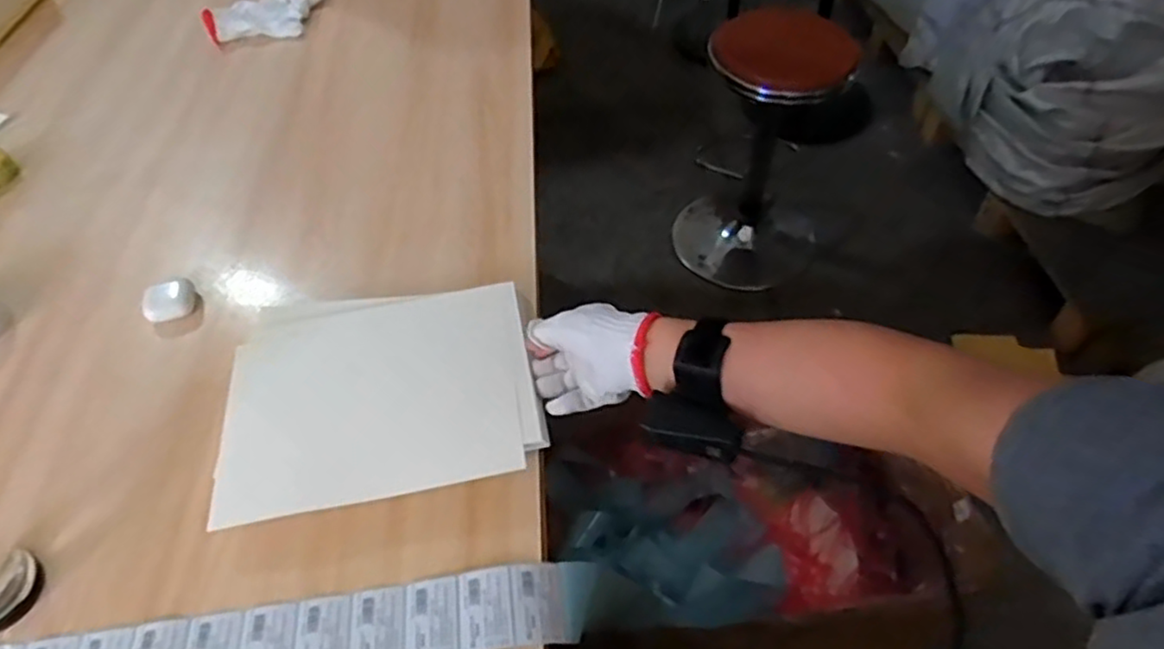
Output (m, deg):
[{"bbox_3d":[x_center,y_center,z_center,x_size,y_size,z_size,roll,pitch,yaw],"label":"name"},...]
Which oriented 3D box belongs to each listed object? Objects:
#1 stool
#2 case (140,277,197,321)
[{"bbox_3d":[0.416,-0.411,1.591,0.365,0.558,0.330,5,53,8],"label":"stool"},{"bbox_3d":[-0.441,-0.023,0.737,0.051,0.022,0.051,-13,52,-5],"label":"case"}]

